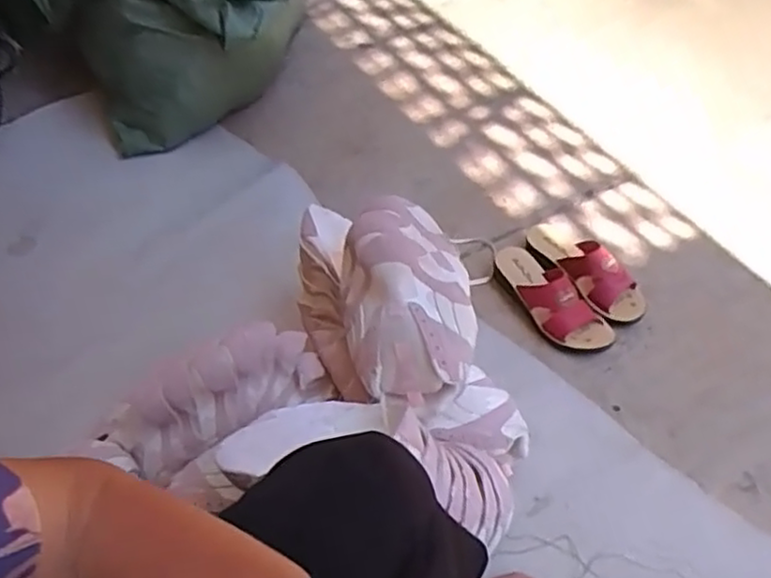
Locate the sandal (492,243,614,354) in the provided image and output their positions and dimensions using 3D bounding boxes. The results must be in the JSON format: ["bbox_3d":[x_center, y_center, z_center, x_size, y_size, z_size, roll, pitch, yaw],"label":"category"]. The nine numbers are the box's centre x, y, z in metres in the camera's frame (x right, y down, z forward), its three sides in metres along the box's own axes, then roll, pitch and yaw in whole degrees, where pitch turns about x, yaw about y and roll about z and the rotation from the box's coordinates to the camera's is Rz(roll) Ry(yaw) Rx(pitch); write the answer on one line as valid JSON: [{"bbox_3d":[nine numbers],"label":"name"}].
[{"bbox_3d":[0.251,0.009,1.082,0.086,0.071,0.233,-30,56,-21],"label":"sandal"}]

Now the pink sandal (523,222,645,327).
[{"bbox_3d":[0.316,-0.033,1.113,0.091,0.072,0.233,-29,56,-21],"label":"pink sandal"}]

